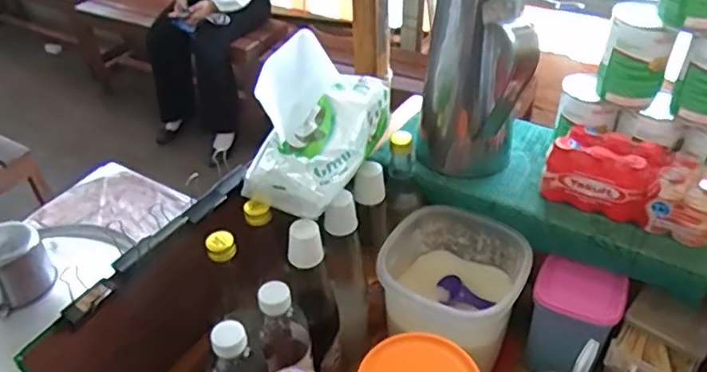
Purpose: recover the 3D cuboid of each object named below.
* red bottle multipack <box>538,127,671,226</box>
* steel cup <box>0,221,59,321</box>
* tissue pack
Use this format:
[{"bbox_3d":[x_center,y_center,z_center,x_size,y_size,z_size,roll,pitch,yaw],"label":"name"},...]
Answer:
[{"bbox_3d":[0.296,-0.018,0.699,0.125,0.071,0.080,19,45,25],"label":"red bottle multipack"},{"bbox_3d":[-0.419,0.093,0.711,0.085,0.073,0.087,-30,47,-28],"label":"steel cup"},{"bbox_3d":[-0.041,-0.081,0.647,0.113,0.135,0.191,12,42,18],"label":"tissue pack"}]

